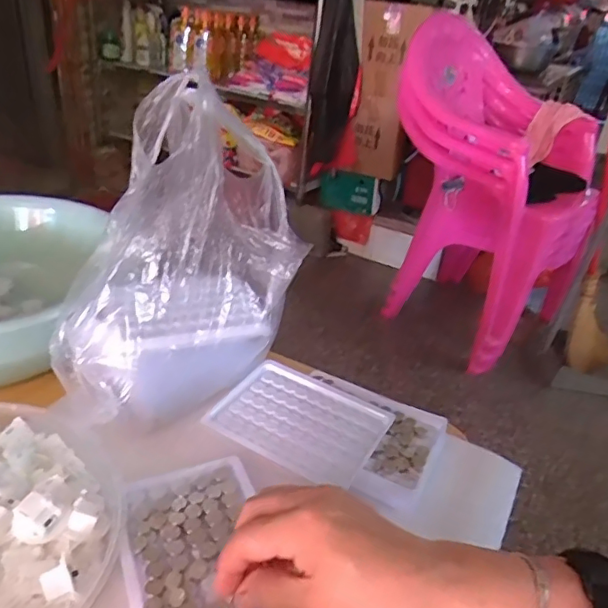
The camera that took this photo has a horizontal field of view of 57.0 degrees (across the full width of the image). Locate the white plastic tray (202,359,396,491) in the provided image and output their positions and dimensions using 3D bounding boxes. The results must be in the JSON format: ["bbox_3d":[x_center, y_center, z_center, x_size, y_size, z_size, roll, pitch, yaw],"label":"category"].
[{"bbox_3d":[-0.002,0.092,0.454,0.125,0.009,0.100,22,34,24],"label":"white plastic tray"}]

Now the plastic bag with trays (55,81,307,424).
[{"bbox_3d":[-0.103,-0.036,0.441,0.174,0.235,0.124,-10,34,-25],"label":"plastic bag with trays"}]

